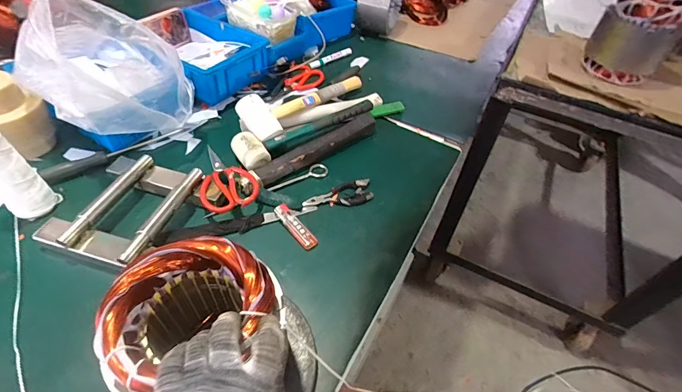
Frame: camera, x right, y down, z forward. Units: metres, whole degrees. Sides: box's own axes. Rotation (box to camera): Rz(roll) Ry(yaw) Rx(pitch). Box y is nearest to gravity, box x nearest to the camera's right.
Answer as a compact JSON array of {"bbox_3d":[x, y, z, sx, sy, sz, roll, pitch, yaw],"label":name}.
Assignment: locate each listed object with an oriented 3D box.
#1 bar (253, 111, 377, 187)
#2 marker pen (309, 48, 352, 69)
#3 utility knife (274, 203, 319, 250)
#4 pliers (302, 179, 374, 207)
[{"bbox_3d":[-0.036,-0.090,0.657,0.257,0.026,0.044,-29,56,-27],"label":"bar"},{"bbox_3d":[-0.025,-0.347,0.906,0.136,0.019,0.020,-32,57,-29],"label":"marker pen"},{"bbox_3d":[-0.070,0.045,0.549,0.024,0.014,0.090,-29,56,-27],"label":"utility knife"},{"bbox_3d":[-0.002,0.000,0.599,0.118,0.009,0.050,-15,50,-17],"label":"pliers"}]

